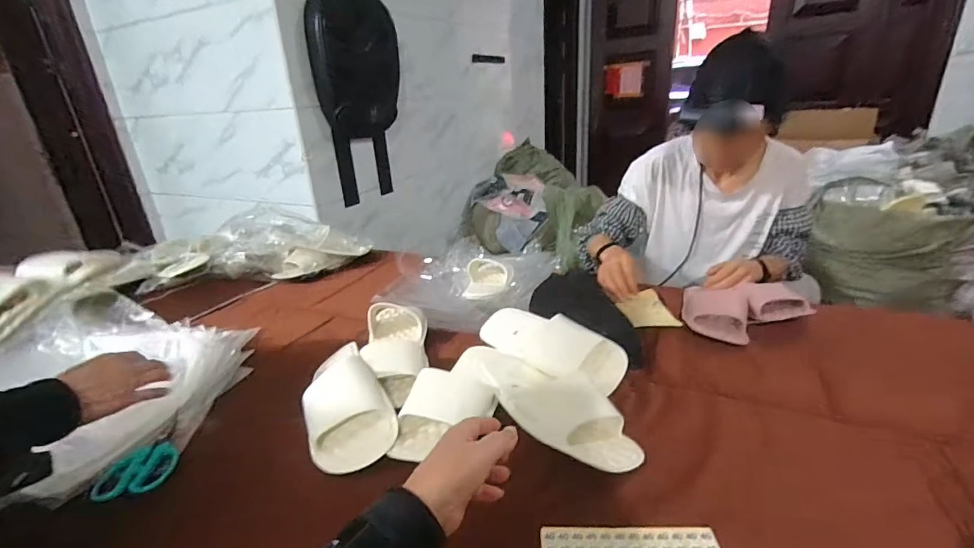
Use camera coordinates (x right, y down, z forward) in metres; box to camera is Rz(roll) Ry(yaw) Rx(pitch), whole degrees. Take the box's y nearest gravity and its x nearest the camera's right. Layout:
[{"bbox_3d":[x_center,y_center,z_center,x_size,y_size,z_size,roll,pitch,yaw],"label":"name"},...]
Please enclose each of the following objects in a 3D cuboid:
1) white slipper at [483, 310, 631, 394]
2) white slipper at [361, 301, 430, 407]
[{"bbox_3d":[0.093,0.113,0.714,0.265,0.051,0.099,15,55,45],"label":"white slipper"},{"bbox_3d":[-0.156,0.109,0.755,0.100,0.066,0.302,-6,23,-6],"label":"white slipper"}]

